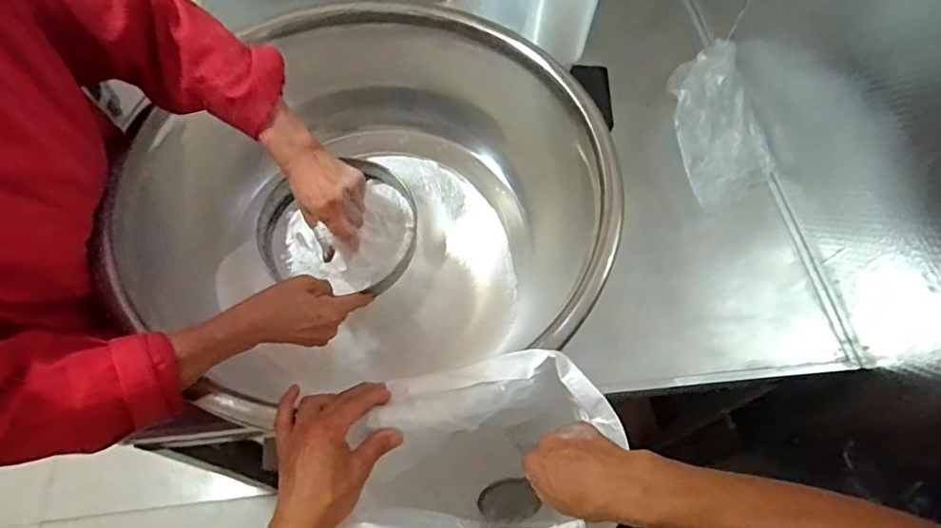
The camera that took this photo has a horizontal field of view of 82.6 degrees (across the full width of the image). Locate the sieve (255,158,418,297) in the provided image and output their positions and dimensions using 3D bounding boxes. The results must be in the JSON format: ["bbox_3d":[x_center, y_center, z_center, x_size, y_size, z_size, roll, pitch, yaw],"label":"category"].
[{"bbox_3d":[-0.163,-0.055,0.688,0.201,0.041,0.181,14,62,5],"label":"sieve"}]

